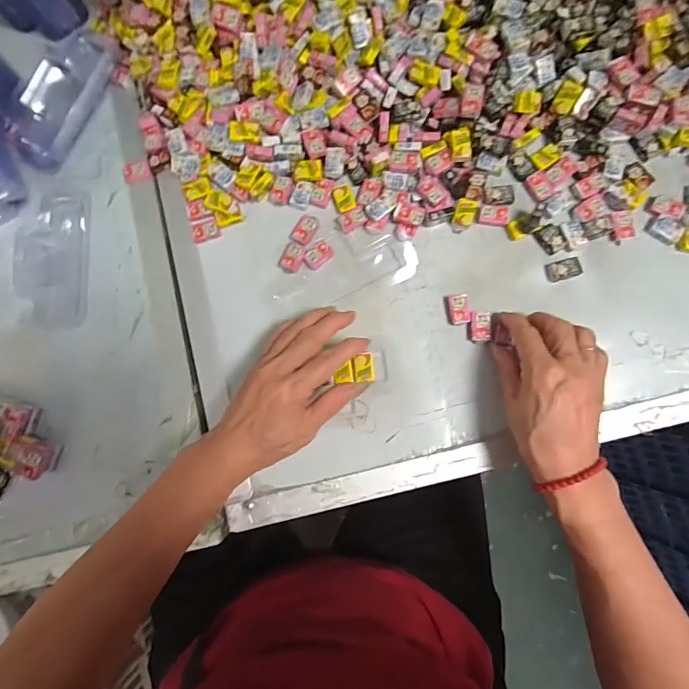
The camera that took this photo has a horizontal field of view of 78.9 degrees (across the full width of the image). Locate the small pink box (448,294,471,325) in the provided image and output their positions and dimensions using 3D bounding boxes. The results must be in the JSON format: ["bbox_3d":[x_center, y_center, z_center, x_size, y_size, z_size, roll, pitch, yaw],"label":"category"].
[{"bbox_3d":[0.103,-0.032,0.375,0.018,0.009,0.027,-5,84,3],"label":"small pink box"}]

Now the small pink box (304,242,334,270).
[{"bbox_3d":[-0.024,-0.082,0.387,0.027,0.004,0.017,-38,83,-1],"label":"small pink box"}]

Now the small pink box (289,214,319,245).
[{"bbox_3d":[-0.038,-0.107,0.389,0.021,0.004,0.028,33,87,6],"label":"small pink box"}]

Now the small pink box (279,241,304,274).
[{"bbox_3d":[-0.048,-0.080,0.385,0.020,0.005,0.027,23,86,6],"label":"small pink box"}]

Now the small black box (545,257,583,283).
[{"bbox_3d":[0.194,-0.066,0.370,0.030,0.005,0.018,-15,83,2],"label":"small black box"}]

